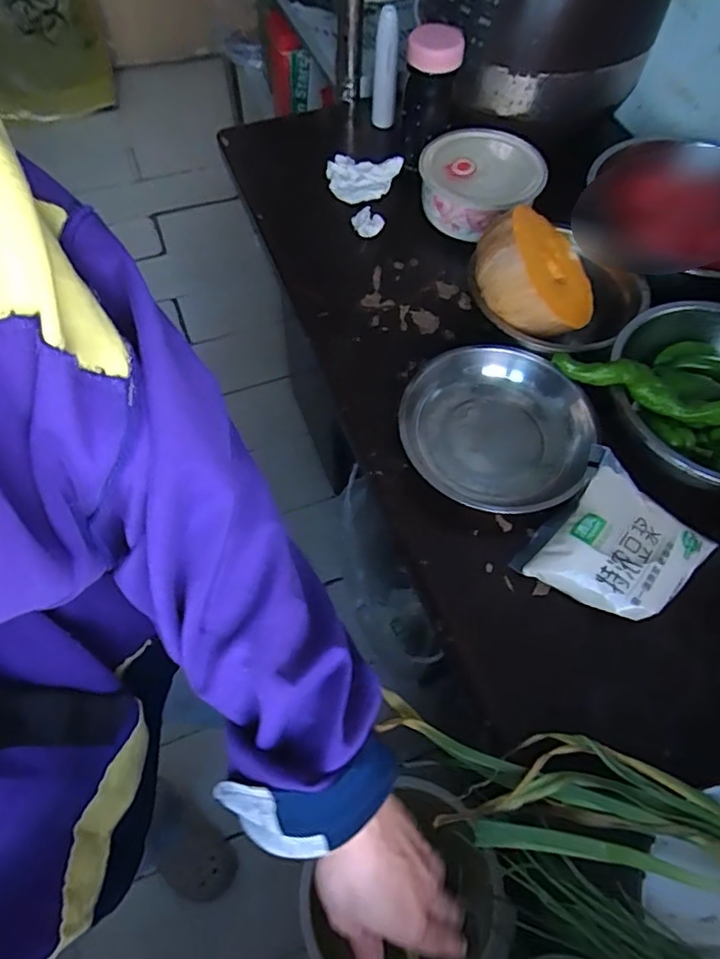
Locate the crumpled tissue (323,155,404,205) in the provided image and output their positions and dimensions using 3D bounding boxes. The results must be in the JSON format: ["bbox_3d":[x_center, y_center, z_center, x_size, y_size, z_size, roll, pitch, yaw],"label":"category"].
[{"bbox_3d":[0.000,-0.405,0.781,0.091,0.044,0.072,23,63,10],"label":"crumpled tissue"}]

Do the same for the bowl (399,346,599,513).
[{"bbox_3d":[0.137,-0.057,0.585,0.182,0.051,0.180,1,62,-2],"label":"bowl"}]

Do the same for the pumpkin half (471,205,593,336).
[{"bbox_3d":[0.190,-0.218,0.631,0.135,0.065,0.138,-20,89,-40],"label":"pumpkin half"}]

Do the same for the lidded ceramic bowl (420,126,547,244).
[{"bbox_3d":[0.153,-0.367,0.740,0.146,0.094,0.152,1,62,-2],"label":"lidded ceramic bowl"}]

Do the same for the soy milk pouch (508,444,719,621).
[{"bbox_3d":[0.232,0.062,0.519,0.132,0.051,0.129,36,66,16],"label":"soy milk pouch"}]

